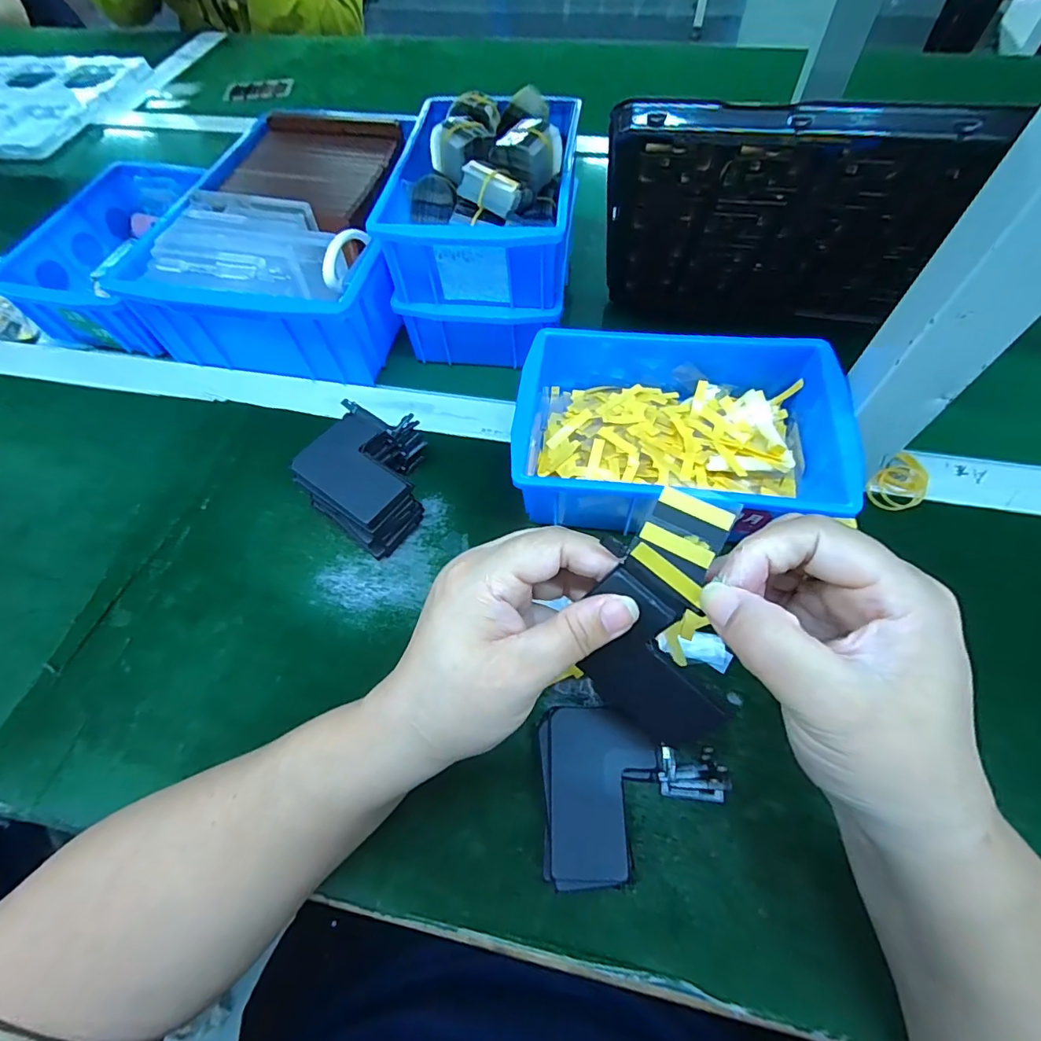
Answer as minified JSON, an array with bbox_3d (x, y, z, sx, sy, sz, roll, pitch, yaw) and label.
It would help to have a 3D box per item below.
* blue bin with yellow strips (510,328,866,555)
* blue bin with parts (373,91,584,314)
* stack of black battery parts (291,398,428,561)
[{"bbox_3d":[0.101,-0.061,0.338,0.200,0.064,0.141,7,60,6],"label":"blue bin with yellow strips"},{"bbox_3d":[-0.025,-0.255,0.383,0.132,0.072,0.186,3,61,5],"label":"blue bin with parts"},{"bbox_3d":[-0.102,-0.032,0.343,0.084,0.050,0.091,31,65,18],"label":"stack of black battery parts"}]

